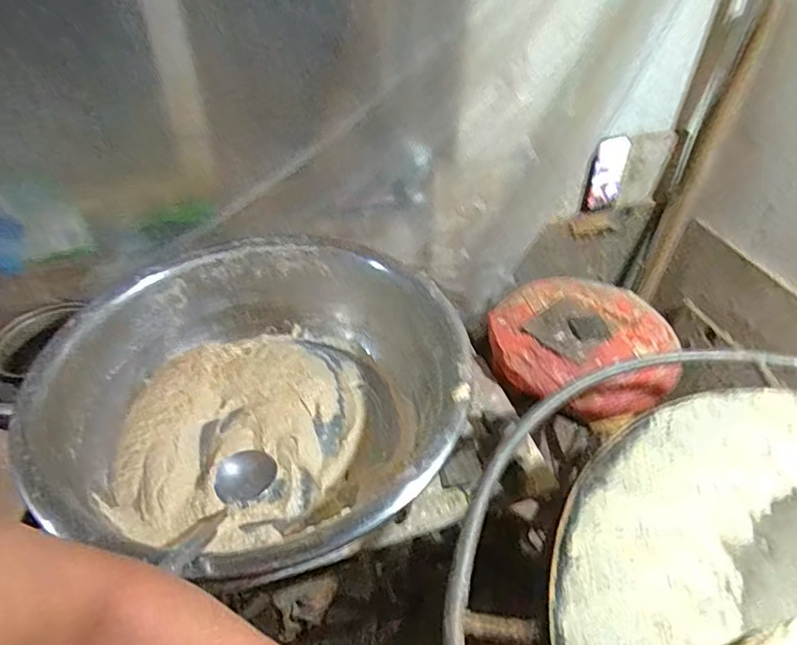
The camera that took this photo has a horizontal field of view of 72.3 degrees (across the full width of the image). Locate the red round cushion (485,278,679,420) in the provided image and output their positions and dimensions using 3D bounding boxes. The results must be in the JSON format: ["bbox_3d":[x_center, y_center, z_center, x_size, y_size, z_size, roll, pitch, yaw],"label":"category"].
[{"bbox_3d":[0.327,0.026,0.986,0.305,0.069,0.295,15,43,15],"label":"red round cushion"}]

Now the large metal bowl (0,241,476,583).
[{"bbox_3d":[-0.195,0.106,0.837,0.571,0.186,0.538,1,41,-1],"label":"large metal bowl"}]

